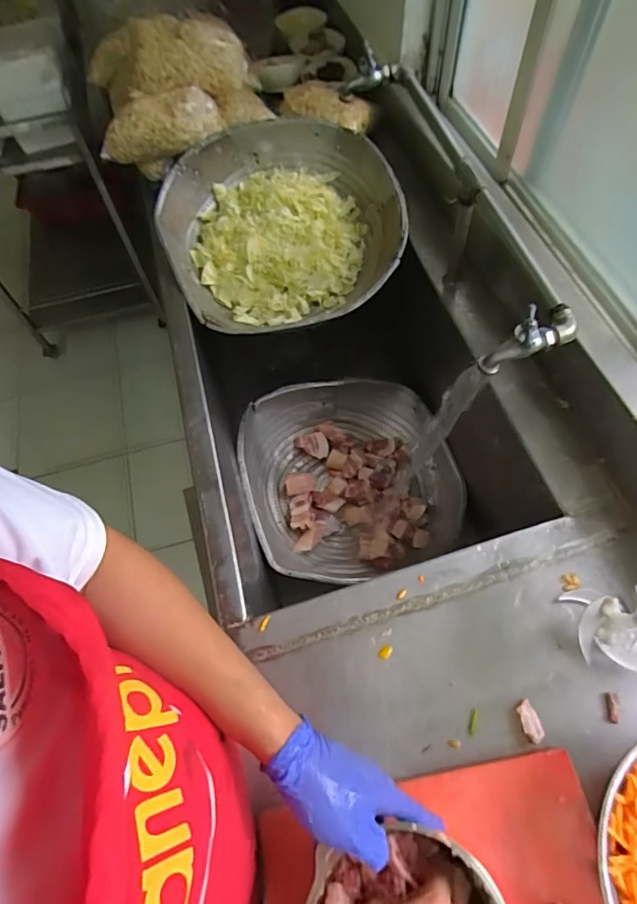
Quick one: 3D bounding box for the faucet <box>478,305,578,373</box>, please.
[{"bbox_3d":[0.259,-0.139,0.592,0.116,0.067,0.045,-27,64,-10],"label":"faucet"}]

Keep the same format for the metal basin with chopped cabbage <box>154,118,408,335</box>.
[{"bbox_3d":[-0.072,-0.471,1.018,0.490,0.170,0.449,-22,89,-4],"label":"metal basin with chopped cabbage"}]

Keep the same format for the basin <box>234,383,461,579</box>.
[{"bbox_3d":[0.070,0.050,1.063,0.429,0.184,0.424,-2,62,3],"label":"basin"}]

